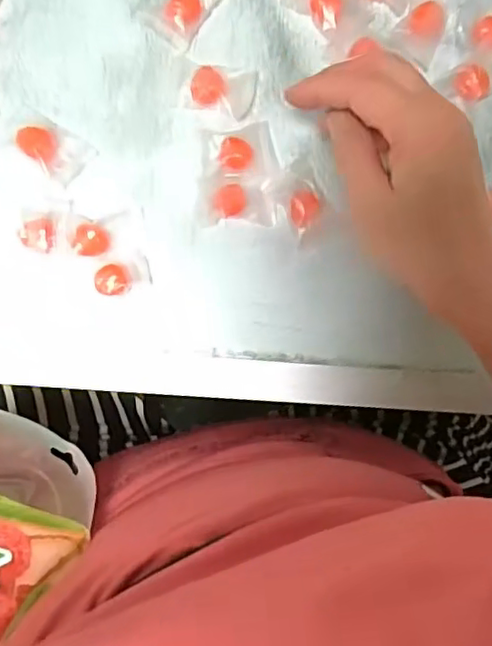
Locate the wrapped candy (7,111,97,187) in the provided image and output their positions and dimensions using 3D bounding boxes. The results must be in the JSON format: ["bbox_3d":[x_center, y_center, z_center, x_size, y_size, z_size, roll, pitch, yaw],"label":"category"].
[{"bbox_3d":[-0.120,-0.108,0.373,0.051,0.013,0.030,36,88,-2],"label":"wrapped candy"}]

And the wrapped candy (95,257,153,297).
[{"bbox_3d":[-0.073,-0.027,0.371,0.032,0.009,0.020,-10,90,-3],"label":"wrapped candy"}]

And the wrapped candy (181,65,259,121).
[{"bbox_3d":[-0.016,-0.143,0.381,0.042,0.011,0.030,13,89,-3],"label":"wrapped candy"}]

